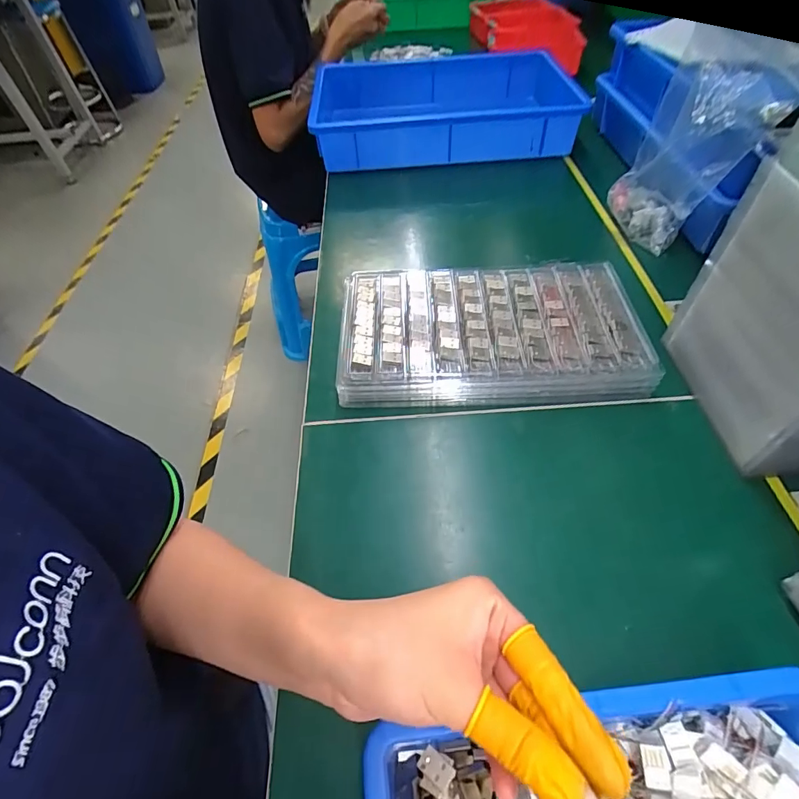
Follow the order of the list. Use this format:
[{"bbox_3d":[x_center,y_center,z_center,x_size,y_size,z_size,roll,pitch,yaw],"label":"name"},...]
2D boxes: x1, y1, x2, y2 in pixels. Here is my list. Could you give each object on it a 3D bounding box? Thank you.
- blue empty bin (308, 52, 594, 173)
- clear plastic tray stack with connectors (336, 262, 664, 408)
[{"bbox_3d":[0.068,-0.503,0.779,0.421,0.097,0.306,-1,54,4],"label":"blue empty bin"},{"bbox_3d":[0.087,-0.072,0.460,0.286,0.036,0.161,-2,53,3],"label":"clear plastic tray stack with connectors"}]

